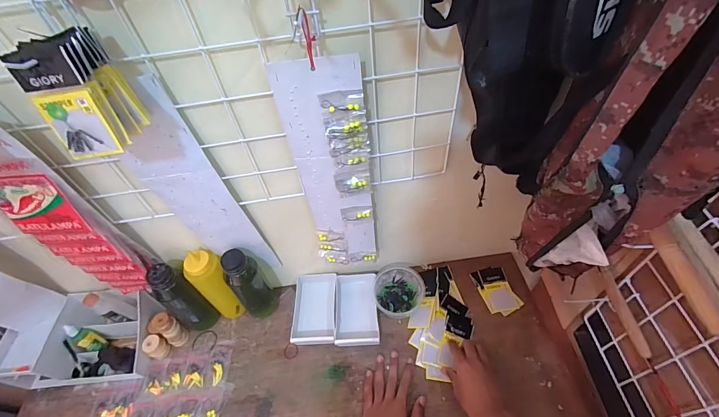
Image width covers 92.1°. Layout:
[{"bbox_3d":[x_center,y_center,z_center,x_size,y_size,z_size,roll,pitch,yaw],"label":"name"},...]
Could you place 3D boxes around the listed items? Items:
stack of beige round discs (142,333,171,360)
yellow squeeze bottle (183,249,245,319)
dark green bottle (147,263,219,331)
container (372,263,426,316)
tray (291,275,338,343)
[{"bbox_3d":[-0.389,0.266,0.666,0.037,0.042,0.035,23,58,21],"label":"stack of beige round discs"},{"bbox_3d":[-0.263,0.148,0.650,0.058,0.192,0.054,-2,52,3],"label":"yellow squeeze bottle"},{"bbox_3d":[-0.325,0.172,0.639,0.060,0.189,0.054,23,58,21],"label":"dark green bottle"},{"bbox_3d":[0.076,0.159,0.695,0.098,0.053,0.103,-2,52,3],"label":"container"},{"bbox_3d":[-0.089,0.199,0.695,0.084,0.036,0.138,-3,52,2],"label":"tray"}]

